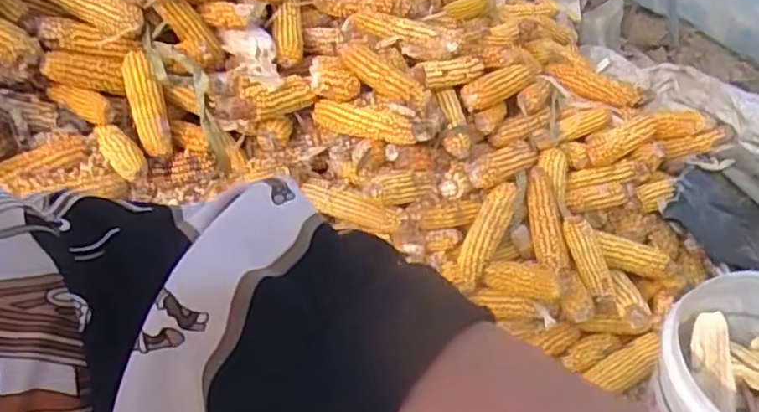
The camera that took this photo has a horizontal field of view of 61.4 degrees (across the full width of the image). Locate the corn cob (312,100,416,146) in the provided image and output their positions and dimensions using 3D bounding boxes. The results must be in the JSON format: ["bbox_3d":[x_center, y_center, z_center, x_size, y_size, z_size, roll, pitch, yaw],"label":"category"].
[{"bbox_3d":[-0.021,-0.129,0.992,0.156,0.046,0.049,12,84,11],"label":"corn cob"}]

